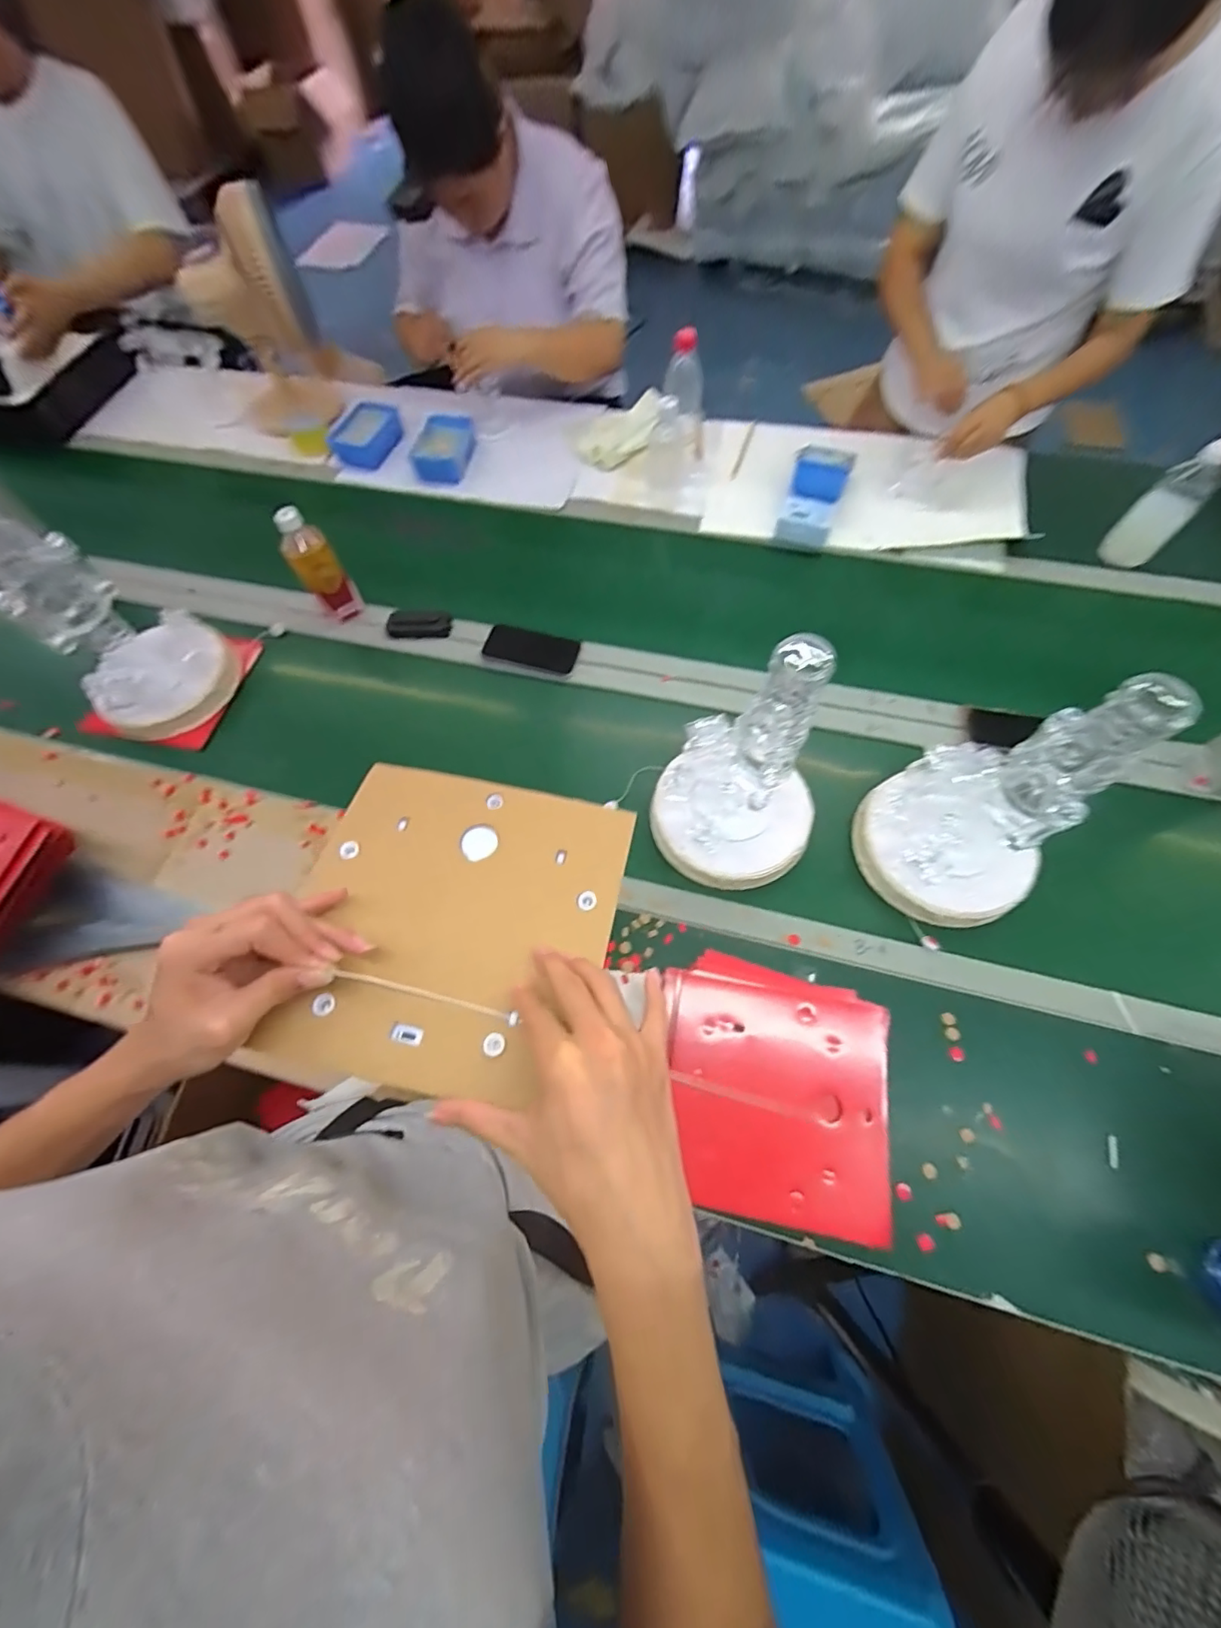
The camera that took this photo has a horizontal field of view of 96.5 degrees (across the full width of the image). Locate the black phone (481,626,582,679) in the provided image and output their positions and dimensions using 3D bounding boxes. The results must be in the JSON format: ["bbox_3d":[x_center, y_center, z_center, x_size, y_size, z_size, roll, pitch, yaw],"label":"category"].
[{"bbox_3d":[-0.130,-0.268,0.895,0.159,0.011,0.070,14,81,9],"label":"black phone"}]

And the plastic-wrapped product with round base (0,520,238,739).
[{"bbox_3d":[-0.709,-0.269,0.754,0.165,0.326,0.191,41,74,18],"label":"plastic-wrapped product with round base"}]

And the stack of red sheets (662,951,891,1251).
[{"bbox_3d":[0.175,0.298,0.608,0.238,0.047,0.249,10,67,7],"label":"stack of red sheets"}]

